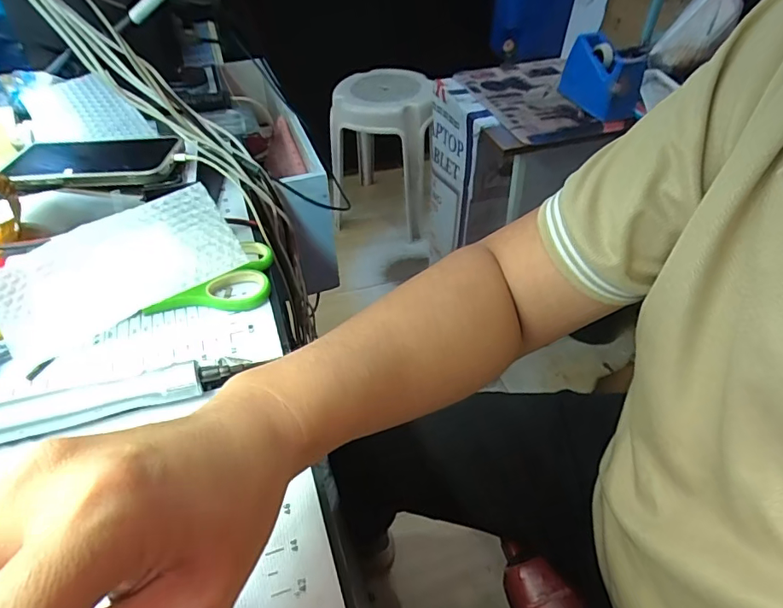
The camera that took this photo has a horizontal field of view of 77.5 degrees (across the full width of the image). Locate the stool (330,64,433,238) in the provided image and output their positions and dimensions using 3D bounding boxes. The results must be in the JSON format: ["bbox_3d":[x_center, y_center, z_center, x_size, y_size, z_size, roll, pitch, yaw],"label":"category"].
[{"bbox_3d":[-0.038,-0.504,1.624,0.331,0.444,0.364,1,44,2],"label":"stool"}]

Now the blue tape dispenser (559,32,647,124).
[{"bbox_3d":[0.333,-0.365,0.778,0.057,0.100,0.142,-11,45,-10],"label":"blue tape dispenser"}]

